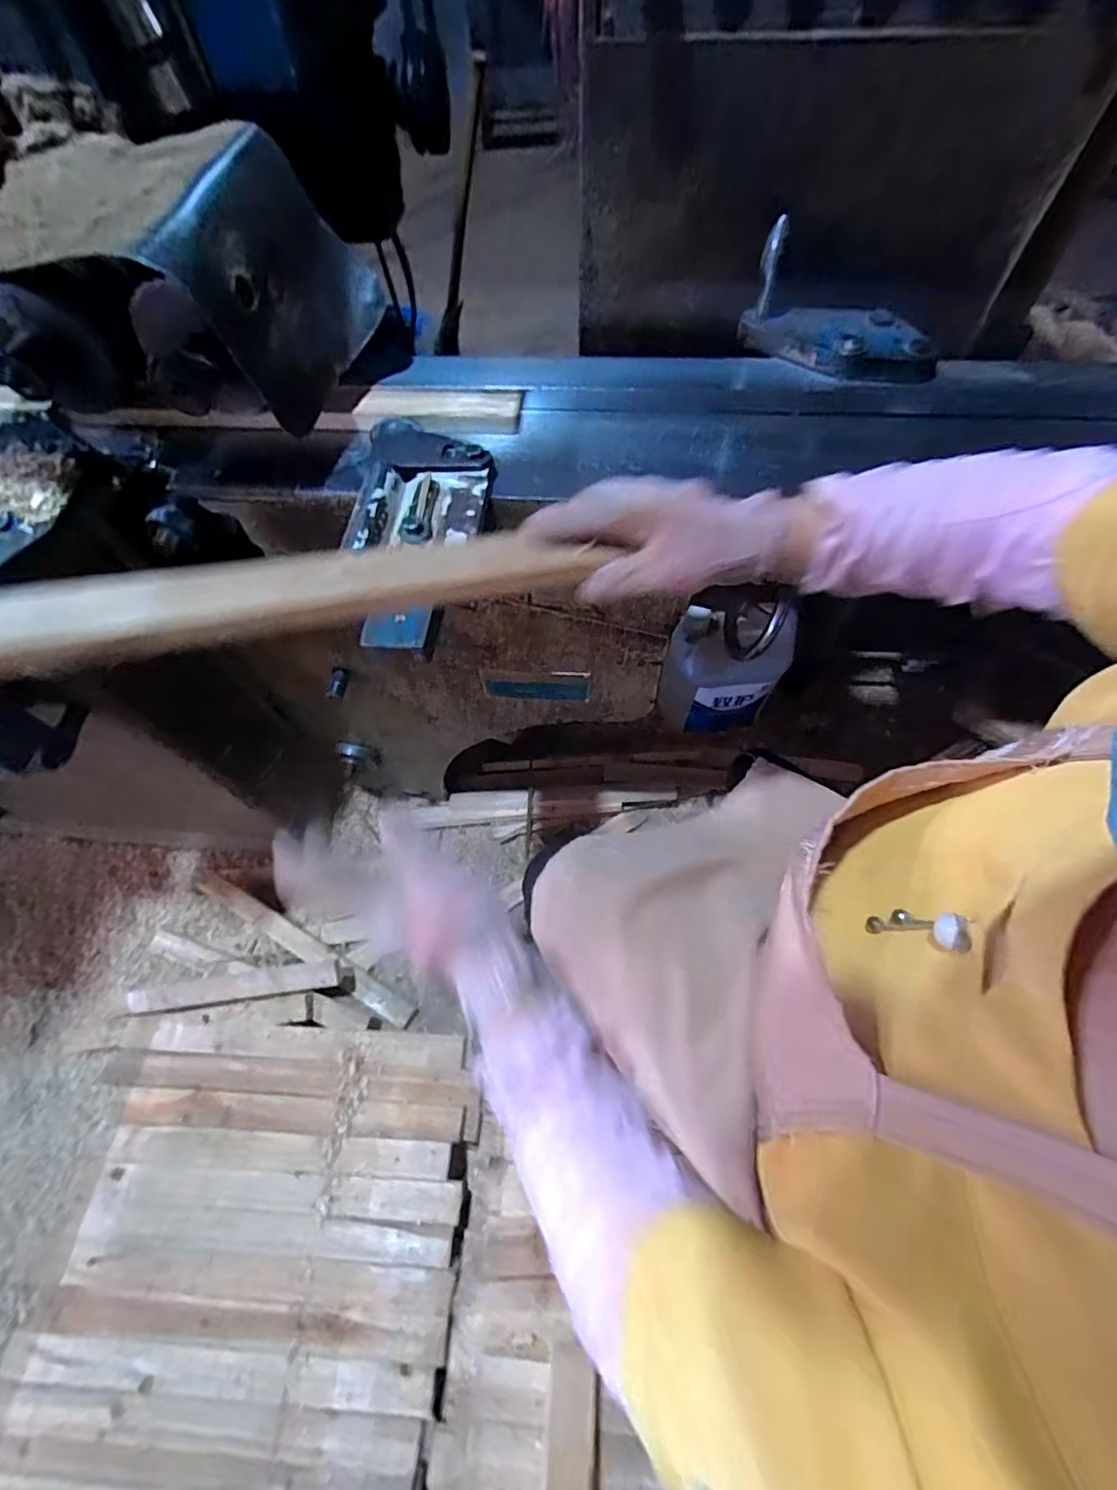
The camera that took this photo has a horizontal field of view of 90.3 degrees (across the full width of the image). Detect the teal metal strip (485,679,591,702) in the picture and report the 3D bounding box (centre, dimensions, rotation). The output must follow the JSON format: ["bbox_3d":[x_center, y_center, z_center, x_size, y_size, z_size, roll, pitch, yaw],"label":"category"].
[{"bbox_3d":[-0.029,-0.080,0.808,0.147,0.043,0.004,2,62,3],"label":"teal metal strip"}]

